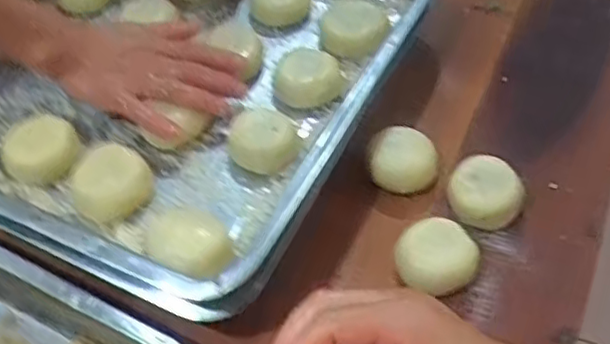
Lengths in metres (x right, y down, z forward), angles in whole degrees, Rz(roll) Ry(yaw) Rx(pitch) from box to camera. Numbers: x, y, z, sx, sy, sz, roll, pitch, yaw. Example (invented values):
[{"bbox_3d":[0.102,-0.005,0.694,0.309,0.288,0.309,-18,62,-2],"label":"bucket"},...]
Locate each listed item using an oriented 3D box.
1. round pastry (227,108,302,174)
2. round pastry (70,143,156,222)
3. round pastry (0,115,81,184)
[{"bbox_3d":[-0.031,-0.026,0.499,0.054,0.024,0.051,-2,50,2],"label":"round pastry"},{"bbox_3d":[-0.146,0.005,0.486,0.057,0.019,0.059,-2,50,2],"label":"round pastry"},{"bbox_3d":[-0.203,-0.016,0.500,0.056,0.029,0.052,-2,50,2],"label":"round pastry"}]

